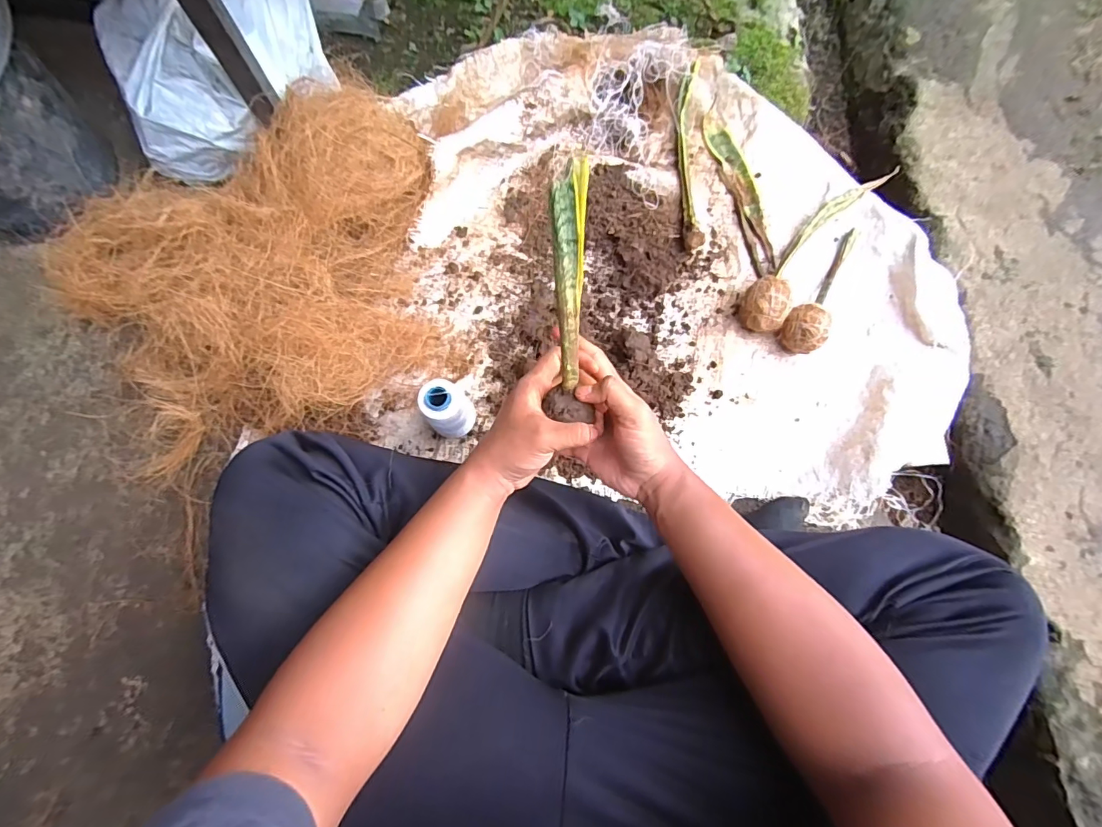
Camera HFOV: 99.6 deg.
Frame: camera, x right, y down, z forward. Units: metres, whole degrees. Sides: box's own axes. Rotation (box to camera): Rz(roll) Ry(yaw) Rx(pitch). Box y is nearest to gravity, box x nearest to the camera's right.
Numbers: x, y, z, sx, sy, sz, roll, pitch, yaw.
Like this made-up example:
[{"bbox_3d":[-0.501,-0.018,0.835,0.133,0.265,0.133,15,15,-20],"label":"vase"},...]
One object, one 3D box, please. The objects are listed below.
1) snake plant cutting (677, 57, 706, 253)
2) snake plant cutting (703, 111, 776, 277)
[{"bbox_3d":[0.203,-0.380,0.679,0.036,0.030,0.305,1,78,-3],"label":"snake plant cutting"},{"bbox_3d":[0.280,-0.325,0.679,0.047,0.014,0.258,-14,79,-6],"label":"snake plant cutting"}]

